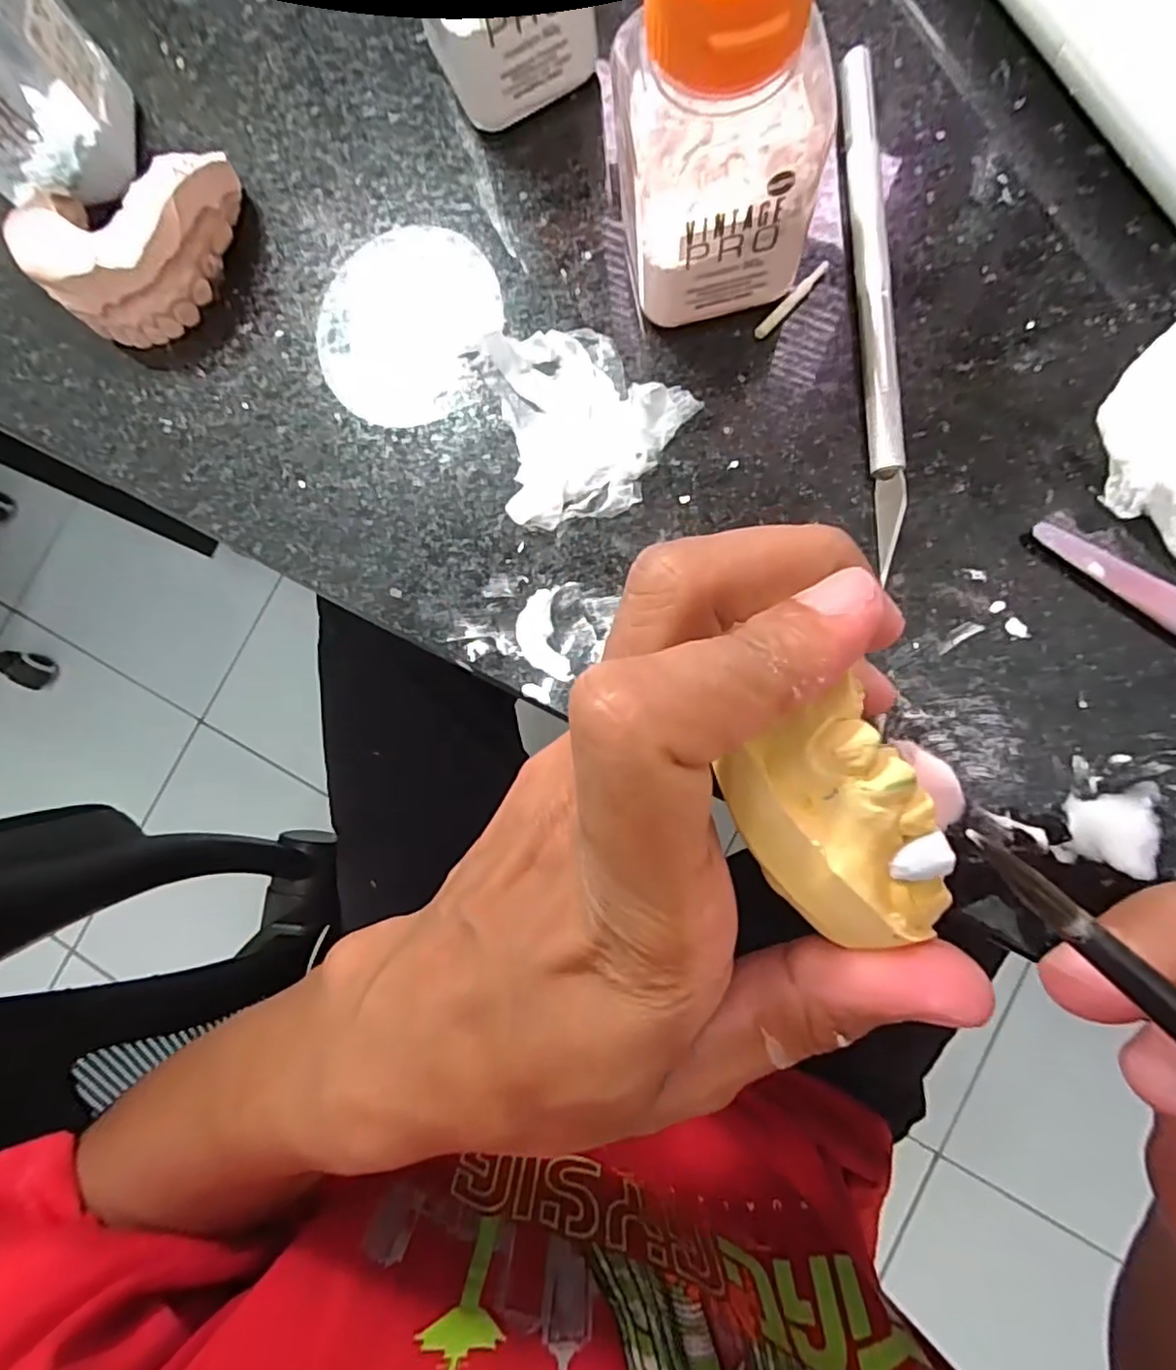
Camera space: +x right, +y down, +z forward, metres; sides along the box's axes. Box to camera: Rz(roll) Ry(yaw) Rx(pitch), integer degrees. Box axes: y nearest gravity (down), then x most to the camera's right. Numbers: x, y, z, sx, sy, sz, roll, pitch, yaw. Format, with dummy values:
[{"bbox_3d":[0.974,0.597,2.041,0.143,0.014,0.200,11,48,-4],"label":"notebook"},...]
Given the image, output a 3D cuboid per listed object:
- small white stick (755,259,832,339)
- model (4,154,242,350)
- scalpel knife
[{"bbox_3d":[0.054,-0.102,0.168,0.004,0.004,0.026,41,90,9],"label":"small white stick"},{"bbox_3d":[-0.128,-0.124,0.180,0.058,0.024,0.042,-15,83,5],"label":"model"},{"bbox_3d":[0.073,-0.098,0.163,0.008,0.007,0.135,-2,84,7],"label":"scalpel knife"}]

